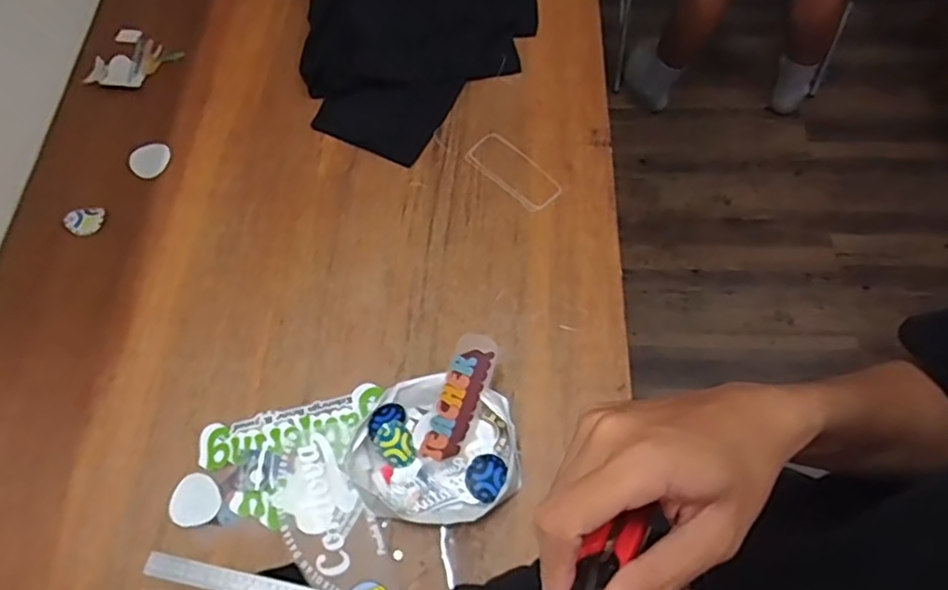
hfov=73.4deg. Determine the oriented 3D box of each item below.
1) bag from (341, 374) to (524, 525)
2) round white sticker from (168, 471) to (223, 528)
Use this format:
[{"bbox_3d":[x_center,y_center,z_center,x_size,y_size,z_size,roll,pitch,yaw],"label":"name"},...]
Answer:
[{"bbox_3d":[-0.051,0.185,0.753,0.200,0.048,0.162,-11,65,-2],"label":"bag"},{"bbox_3d":[-0.329,0.244,0.752,0.058,0.004,0.057,1,64,-2],"label":"round white sticker"}]

